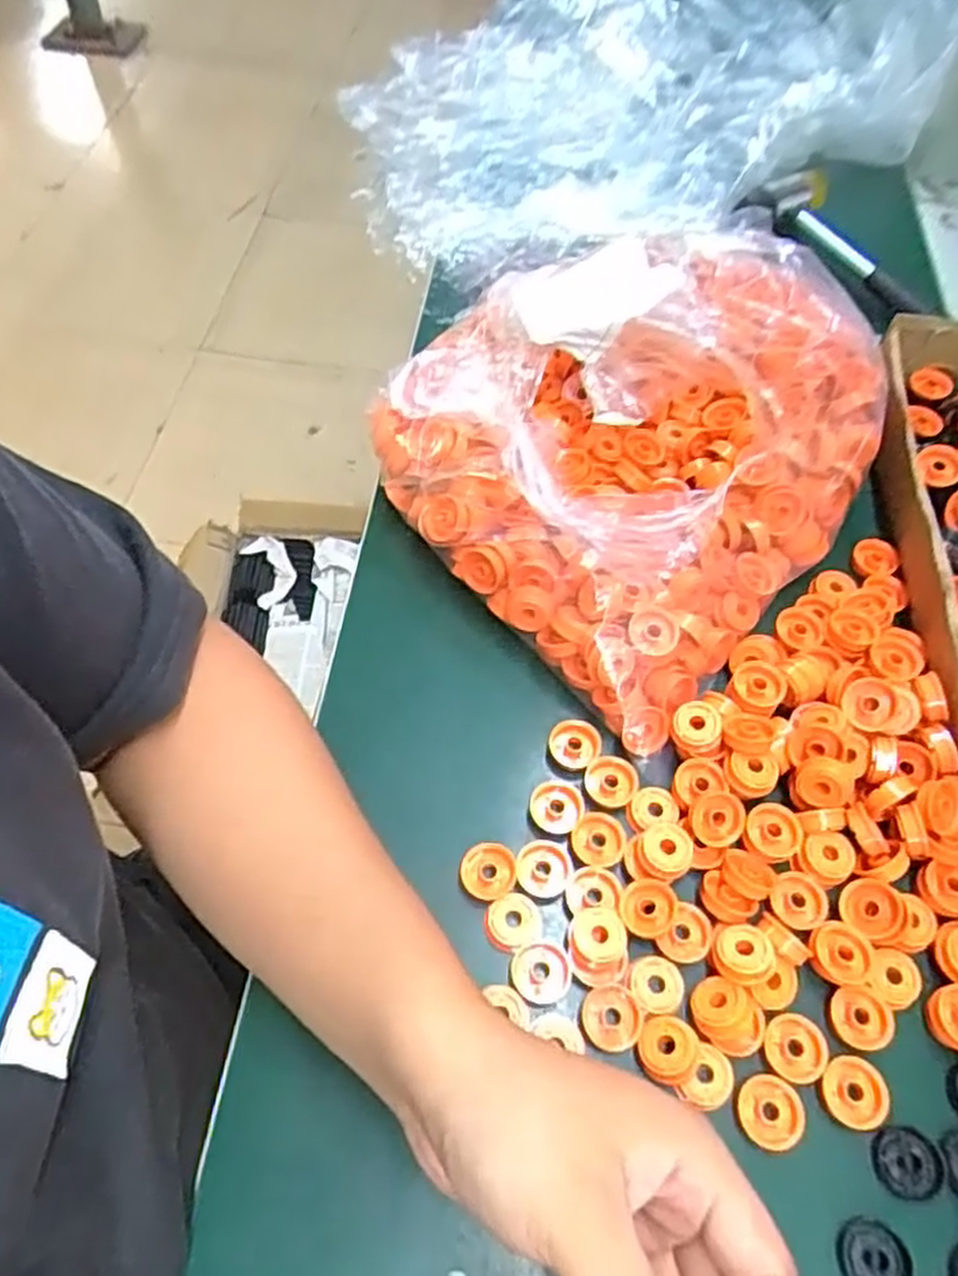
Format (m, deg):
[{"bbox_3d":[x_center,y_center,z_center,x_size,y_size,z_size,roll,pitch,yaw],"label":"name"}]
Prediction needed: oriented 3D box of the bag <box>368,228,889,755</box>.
[{"bbox_3d":[0.077,-0.124,0.444,0.252,0.104,0.244,39,65,19],"label":"bag"}]

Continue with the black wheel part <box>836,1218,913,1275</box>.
[{"bbox_3d":[0.149,0.235,0.303,0.024,0.007,0.024,40,64,19],"label":"black wheel part"}]

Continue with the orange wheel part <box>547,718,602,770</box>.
[{"bbox_3d":[0.049,0.054,0.410,0.026,0.006,0.024,2,58,-3],"label":"orange wheel part"}]

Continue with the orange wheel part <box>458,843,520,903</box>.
[{"bbox_3d":[0.004,0.108,0.372,0.026,0.004,0.025,6,58,0],"label":"orange wheel part"}]

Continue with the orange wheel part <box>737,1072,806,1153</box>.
[{"bbox_3d":[0.119,0.193,0.327,0.024,0.009,0.026,2,58,-3],"label":"orange wheel part"}]

